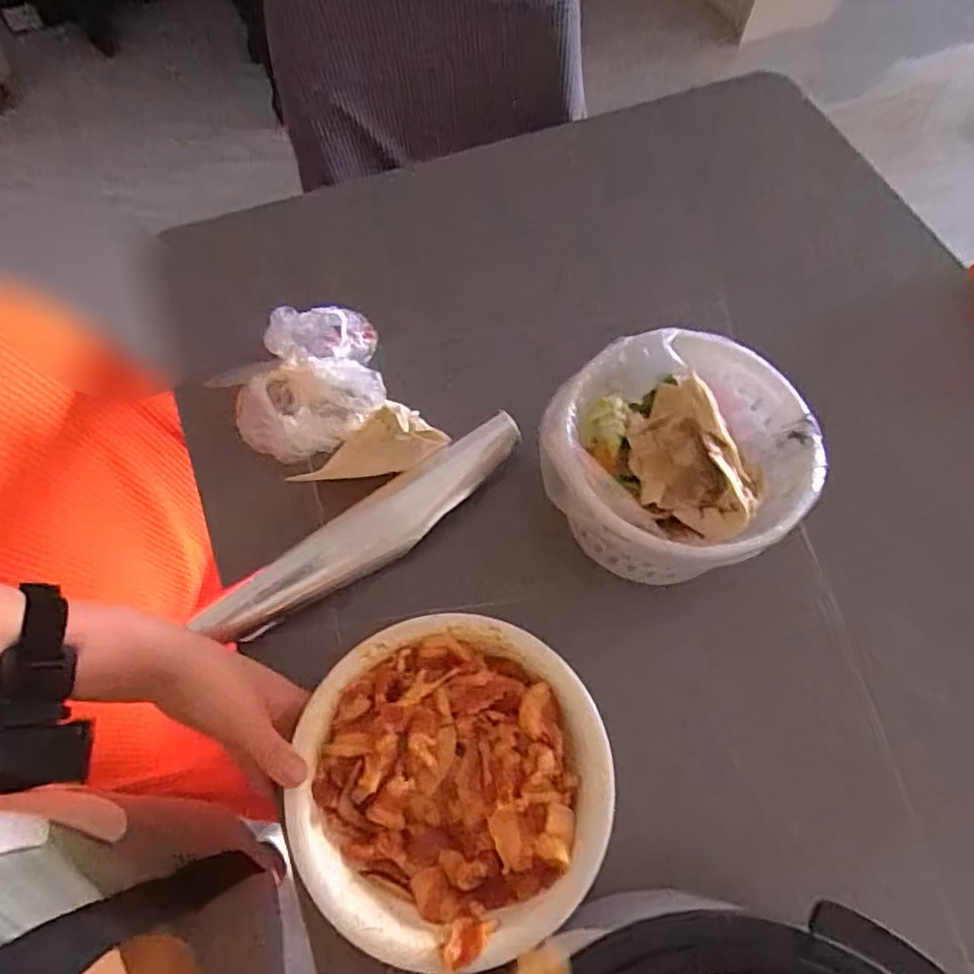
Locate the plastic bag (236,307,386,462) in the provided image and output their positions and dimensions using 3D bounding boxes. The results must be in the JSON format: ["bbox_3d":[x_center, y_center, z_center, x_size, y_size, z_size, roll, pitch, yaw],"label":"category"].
[{"bbox_3d":[-0.156,-0.096,0.578,0.121,0.048,0.132,-4,66,-2],"label":"plastic bag"}]

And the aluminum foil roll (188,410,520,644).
[{"bbox_3d":[-0.090,0.033,0.534,0.286,0.037,0.046,-35,71,-14],"label":"aluminum foil roll"}]

